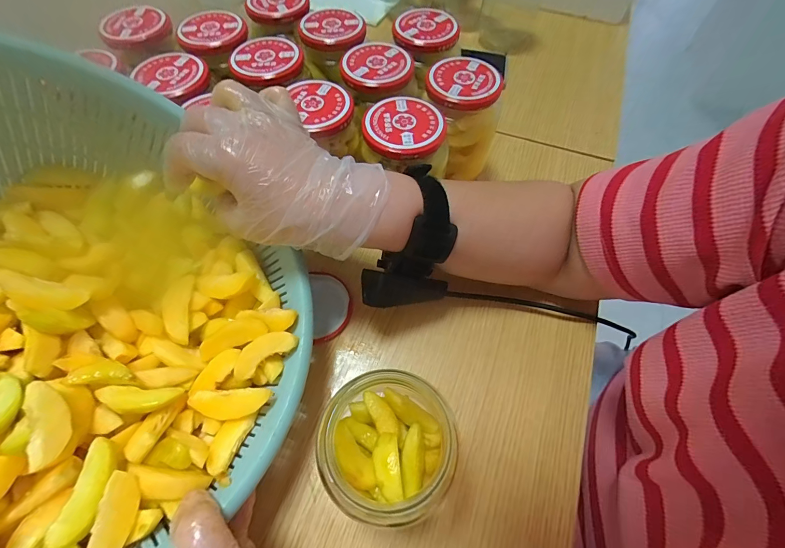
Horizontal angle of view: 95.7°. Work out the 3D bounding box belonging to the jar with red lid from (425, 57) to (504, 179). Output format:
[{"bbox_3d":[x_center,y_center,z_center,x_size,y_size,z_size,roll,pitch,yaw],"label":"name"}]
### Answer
[{"bbox_3d":[0.069,-0.147,0.378,0.071,0.121,0.068,0,61,0],"label":"jar with red lid"}]

